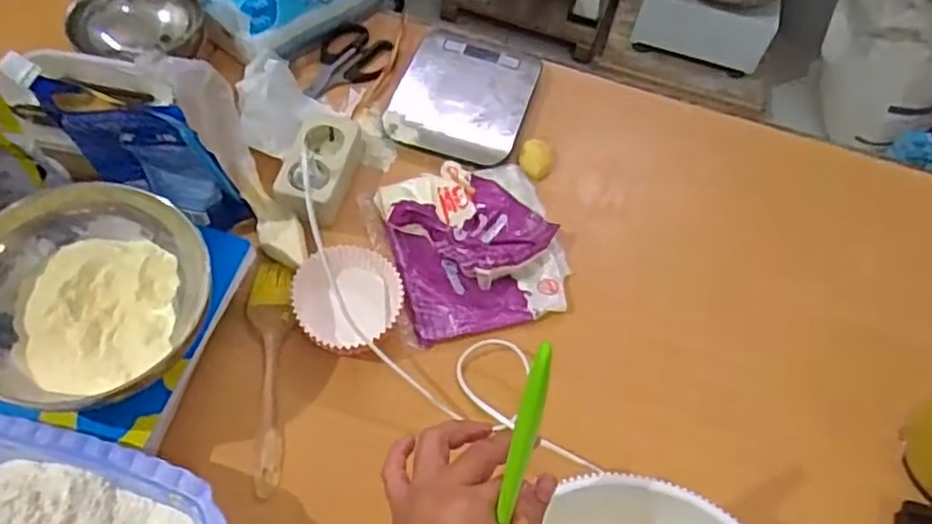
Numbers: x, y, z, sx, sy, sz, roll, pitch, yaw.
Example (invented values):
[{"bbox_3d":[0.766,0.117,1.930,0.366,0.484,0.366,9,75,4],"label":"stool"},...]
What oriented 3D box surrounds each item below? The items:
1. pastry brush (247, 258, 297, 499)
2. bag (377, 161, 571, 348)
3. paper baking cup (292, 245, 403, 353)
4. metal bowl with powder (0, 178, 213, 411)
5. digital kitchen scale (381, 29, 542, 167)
[{"bbox_3d":[-0.163,0.087,0.581,0.038,0.021,0.205,-3,58,-7],"label":"pastry brush"},{"bbox_3d":[0.010,-0.022,0.648,0.156,0.043,0.169,-12,60,-12],"label":"bag"},{"bbox_3d":[-0.101,0.033,0.599,0.088,0.030,0.091,2,58,-4],"label":"paper baking cup"},{"bbox_3d":[-0.275,0.024,0.508,0.163,0.061,0.166,2,58,-4],"label":"metal bowl with powder"},{"bbox_3d":[-0.002,-0.180,0.750,0.141,0.013,0.171,19,58,7],"label":"digital kitchen scale"}]

